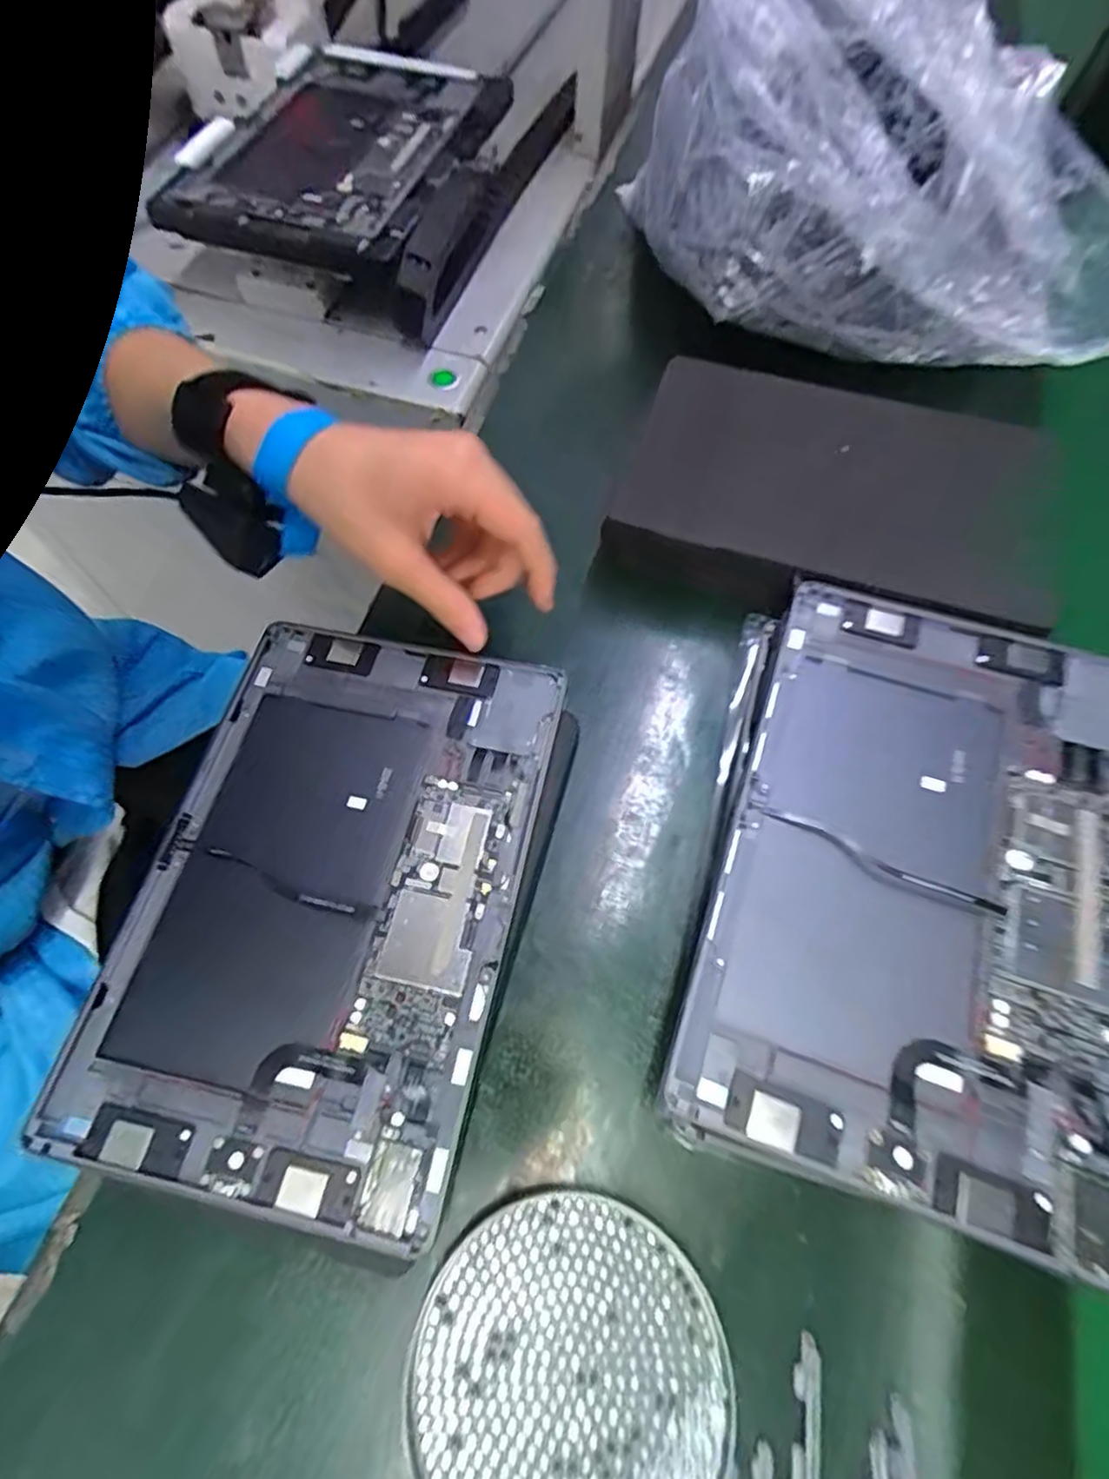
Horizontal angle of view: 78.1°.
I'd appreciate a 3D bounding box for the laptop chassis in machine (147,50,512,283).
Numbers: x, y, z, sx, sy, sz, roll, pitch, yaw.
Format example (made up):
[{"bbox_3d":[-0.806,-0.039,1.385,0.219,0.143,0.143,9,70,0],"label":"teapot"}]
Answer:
[{"bbox_3d":[-0.174,-0.473,0.550,0.194,0.035,0.254,18,65,7],"label":"laptop chassis in machine"}]

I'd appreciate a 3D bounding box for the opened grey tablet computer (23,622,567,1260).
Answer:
[{"bbox_3d":[-0.102,0.065,0.315,0.163,0.008,0.251,10,65,7],"label":"opened grey tablet computer"}]

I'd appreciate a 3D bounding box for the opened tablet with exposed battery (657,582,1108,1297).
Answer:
[{"bbox_3d":[0.157,0.053,0.287,0.164,0.013,0.255,17,65,8],"label":"opened tablet with exposed battery"}]

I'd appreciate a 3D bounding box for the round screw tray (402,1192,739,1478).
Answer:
[{"bbox_3d":[0.005,0.234,0.248,0.113,0.014,0.110,0,63,0],"label":"round screw tray"}]

